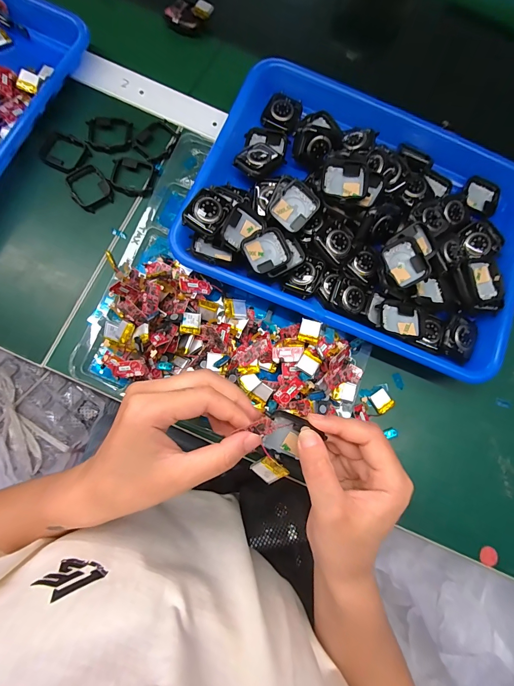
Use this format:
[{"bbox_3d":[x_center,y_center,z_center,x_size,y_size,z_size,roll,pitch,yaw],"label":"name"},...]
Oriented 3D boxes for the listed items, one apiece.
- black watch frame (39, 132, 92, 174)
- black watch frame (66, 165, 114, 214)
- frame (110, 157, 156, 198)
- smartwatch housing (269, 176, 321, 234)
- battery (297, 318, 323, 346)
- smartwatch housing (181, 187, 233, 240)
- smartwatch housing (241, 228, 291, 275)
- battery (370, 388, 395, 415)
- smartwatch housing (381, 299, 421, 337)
[{"bbox_3d":[-0.201,-0.198,0.333,0.050,0.007,0.038,29,81,6],"label":"black watch frame"},{"bbox_3d":[-0.171,-0.157,0.326,0.036,0.009,0.045,-35,81,-6],"label":"black watch frame"},{"bbox_3d":[-0.129,-0.173,0.332,0.042,0.010,0.039,12,80,3],"label":"frame"},{"bbox_3d":[0.033,-0.128,0.299,0.042,0.011,0.042,32,95,-5],"label":"smartwatch housing"},{"bbox_3d":[0.048,-0.010,0.292,0.018,0.007,0.021,18,80,4],"label":"battery"},{"bbox_3d":[-0.045,-0.118,0.288,0.035,0.007,0.041,29,84,-4],"label":"smartwatch housing"},{"bbox_3d":[0.009,-0.085,0.294,0.040,0.010,0.035,-30,91,-10],"label":"smartwatch housing"},{"bbox_3d":[0.123,0.057,0.311,0.018,0.004,0.020,-32,81,-5],"label":"battery"},{"bbox_3d":[0.135,-0.024,0.299,0.038,0.011,0.034,14,80,3],"label":"smartwatch housing"}]

